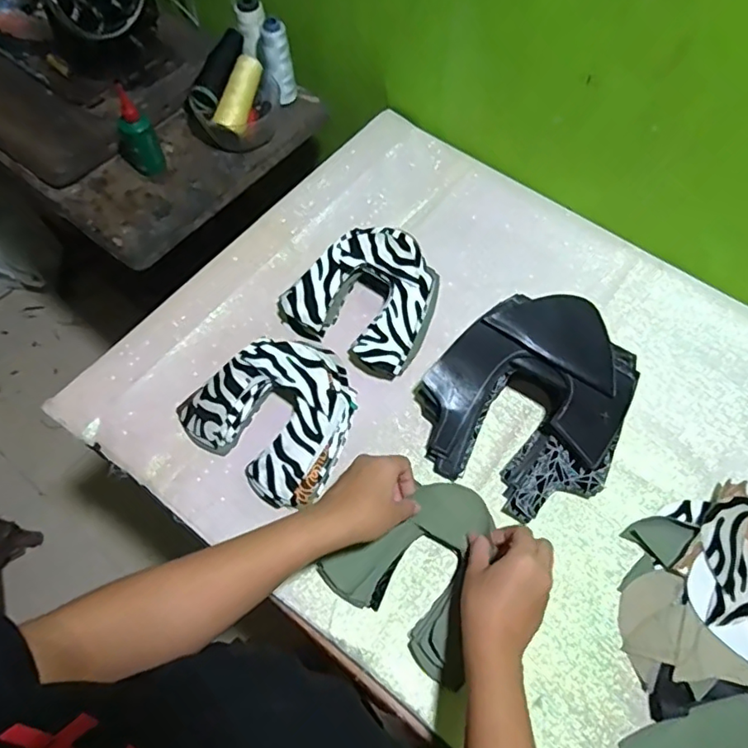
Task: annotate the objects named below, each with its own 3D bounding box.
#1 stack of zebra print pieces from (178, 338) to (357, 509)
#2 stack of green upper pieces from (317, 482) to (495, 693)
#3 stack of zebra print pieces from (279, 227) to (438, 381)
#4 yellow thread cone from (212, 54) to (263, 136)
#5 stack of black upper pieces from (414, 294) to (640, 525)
[{"bbox_3d":[-0.100,0.036,0.595,0.166,0.048,0.159,35,68,16],"label":"stack of zebra print pieces"},{"bbox_3d":[0.053,0.180,0.529,0.150,0.044,0.146,35,68,16],"label":"stack of green upper pieces"},{"bbox_3d":[-0.006,-0.093,0.647,0.163,0.064,0.142,32,67,14],"label":"stack of zebra print pieces"},{"bbox_3d":[-0.188,-0.387,0.775,0.040,0.039,0.107,16,83,7],"label":"yellow thread cone"},{"bbox_3d":[0.150,0.030,0.559,0.203,0.110,0.192,17,64,8],"label":"stack of black upper pieces"}]

